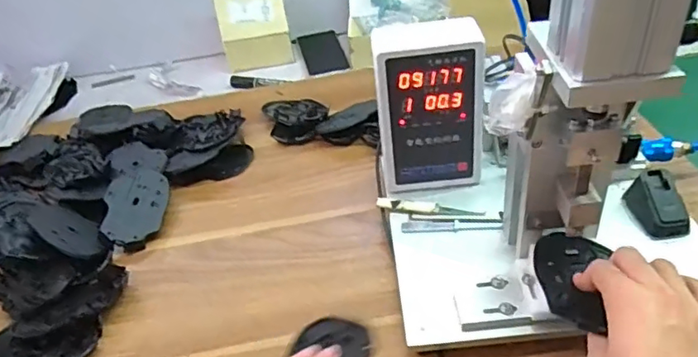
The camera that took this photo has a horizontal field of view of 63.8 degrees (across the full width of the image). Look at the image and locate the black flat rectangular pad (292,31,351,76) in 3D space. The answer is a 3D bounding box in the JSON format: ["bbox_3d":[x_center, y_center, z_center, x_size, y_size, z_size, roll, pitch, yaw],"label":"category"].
[{"bbox_3d":[-0.050,-0.234,1.038,0.076,0.006,0.143,-14,40,-7],"label":"black flat rectangular pad"}]

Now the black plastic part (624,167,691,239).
[{"bbox_3d":[0.307,0.024,0.554,0.042,0.029,0.065,-11,40,-4],"label":"black plastic part"}]

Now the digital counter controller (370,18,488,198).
[{"bbox_3d":[0.084,-0.074,0.602,0.113,0.180,0.063,-3,40,6],"label":"digital counter controller"}]

